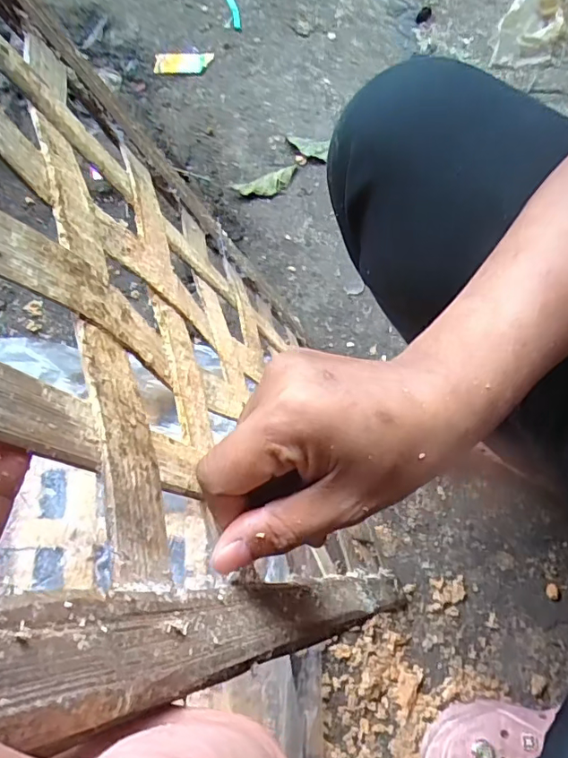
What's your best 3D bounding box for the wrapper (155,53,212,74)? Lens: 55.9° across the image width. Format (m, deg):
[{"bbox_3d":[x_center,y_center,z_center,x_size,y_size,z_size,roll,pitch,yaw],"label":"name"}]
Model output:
[{"bbox_3d":[-0.177,-0.544,0.922,0.098,0.017,0.062,10,66,4],"label":"wrapper"}]

